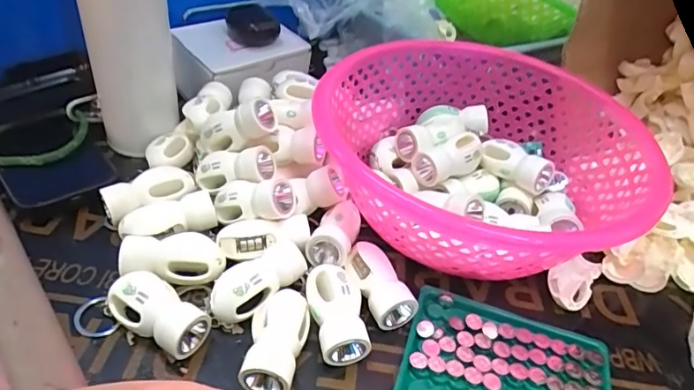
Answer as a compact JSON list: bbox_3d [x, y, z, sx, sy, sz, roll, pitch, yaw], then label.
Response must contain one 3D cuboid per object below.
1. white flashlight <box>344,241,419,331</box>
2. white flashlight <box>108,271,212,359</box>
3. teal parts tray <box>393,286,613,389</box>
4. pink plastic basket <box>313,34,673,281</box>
[{"bbox_3d":[0.020,0.063,0.346,0.028,0.027,0.062,-16,45,-25],"label":"white flashlight"},{"bbox_3d":[-0.117,0.073,0.306,0.065,0.028,0.028,26,43,21],"label":"white flashlight"},{"bbox_3d":[0.101,0.114,0.314,0.130,0.011,0.094,15,41,9],"label":"teal parts tray"},{"bbox_3d":[0.106,-0.037,0.400,0.238,0.078,0.224,-8,42,-17],"label":"pink plastic basket"}]

